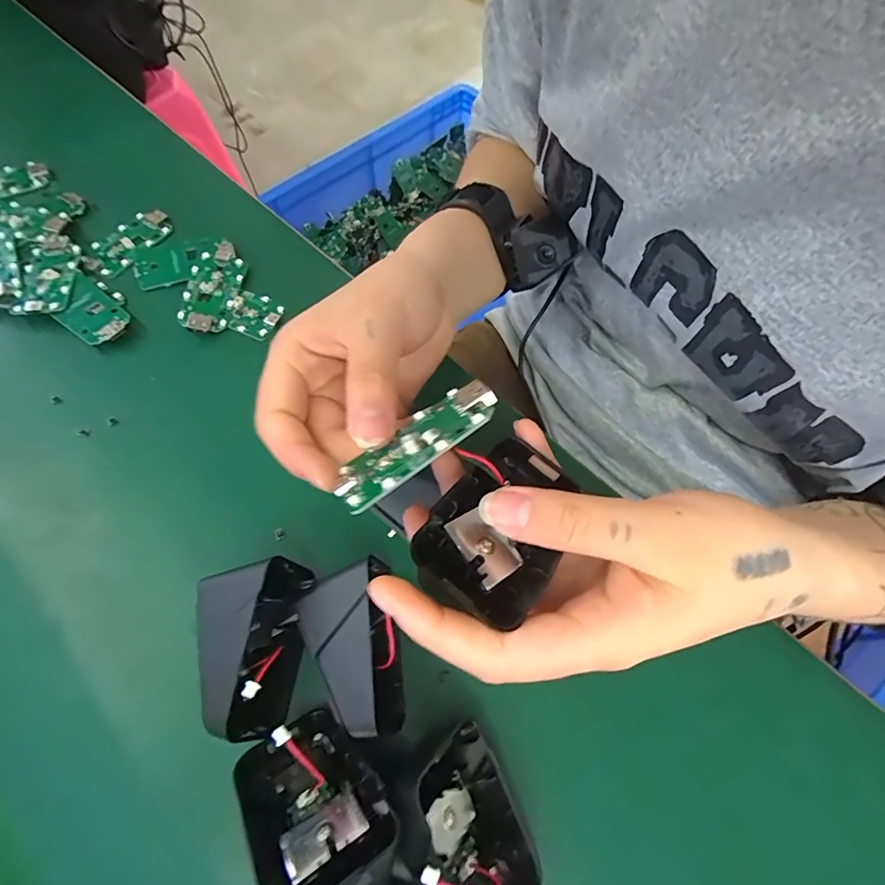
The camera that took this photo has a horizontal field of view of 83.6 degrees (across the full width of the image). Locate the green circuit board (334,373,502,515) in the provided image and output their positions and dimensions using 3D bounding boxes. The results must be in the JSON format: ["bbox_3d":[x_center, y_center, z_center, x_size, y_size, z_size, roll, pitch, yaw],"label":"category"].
[{"bbox_3d":[-0.011,-0.001,0.179,0.063,0.006,0.030,-36,32,-4],"label":"green circuit board"}]

